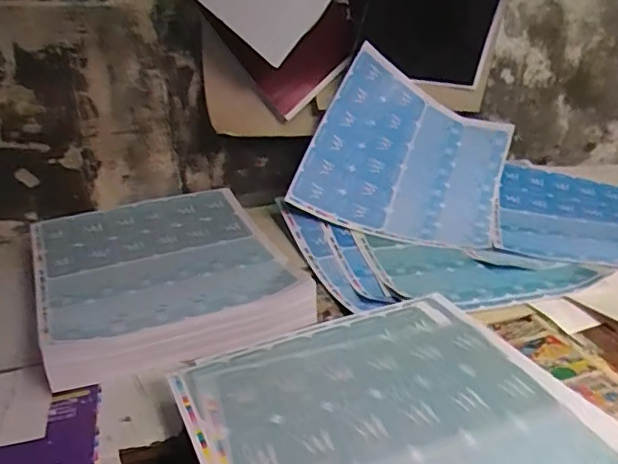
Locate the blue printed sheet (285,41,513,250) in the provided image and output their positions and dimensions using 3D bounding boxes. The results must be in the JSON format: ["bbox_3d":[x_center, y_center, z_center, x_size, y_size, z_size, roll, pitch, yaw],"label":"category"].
[{"bbox_3d":[0.193,-0.140,1.100,0.380,0.334,0.102,23,-12,-10],"label":"blue printed sheet"}]

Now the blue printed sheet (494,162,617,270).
[{"bbox_3d":[0.533,-0.042,1.120,0.317,0.028,0.391,10,30,13],"label":"blue printed sheet"}]

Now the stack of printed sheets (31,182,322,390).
[{"bbox_3d":[-0.240,0.061,0.921,0.354,0.067,0.431,-12,29,-22],"label":"stack of printed sheets"}]

